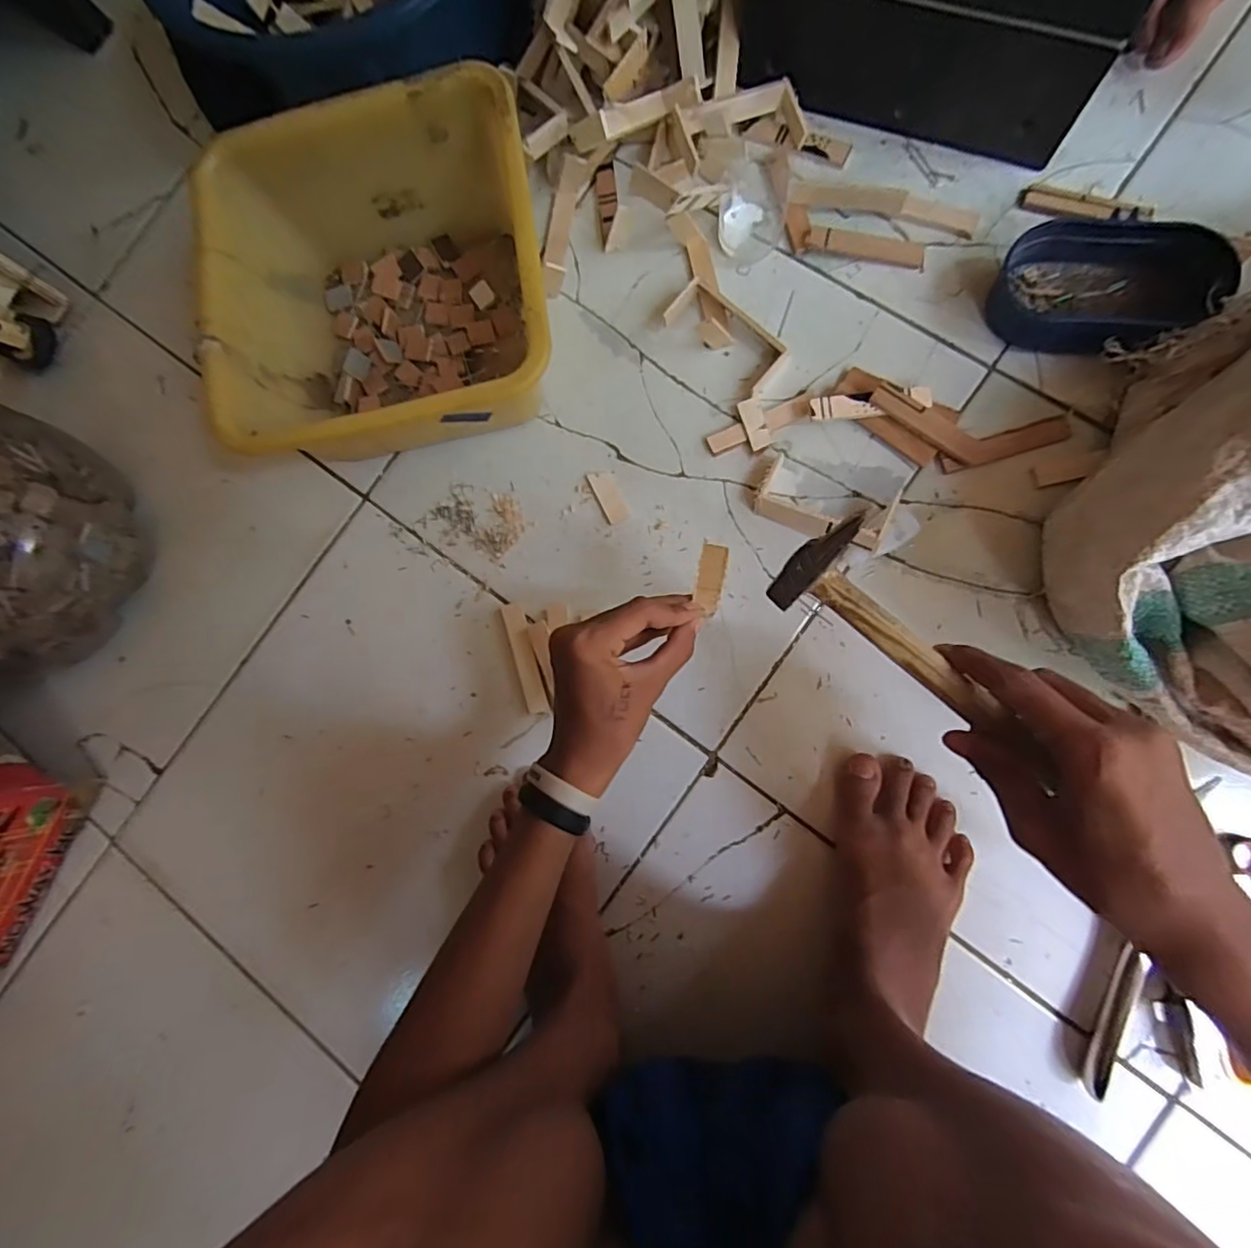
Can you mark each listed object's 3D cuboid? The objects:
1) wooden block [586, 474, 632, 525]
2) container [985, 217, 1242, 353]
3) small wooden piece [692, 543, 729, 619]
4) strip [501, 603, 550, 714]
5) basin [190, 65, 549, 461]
[{"bbox_3d":[-0.015,-0.114,0.527,0.023,0.004,0.049,-27,82,4],"label":"wooden block"},{"bbox_3d":[0.373,-0.262,0.463,0.153,0.053,0.093,20,87,9],"label":"container"},{"bbox_3d":[0.058,-0.031,0.407,0.019,0.005,0.047,6,87,8],"label":"small wooden piece"},{"bbox_3d":[-0.088,0.030,0.522,0.020,0.004,0.098,-18,83,6],"label":"strip"},{"bbox_3d":[-0.198,-0.276,0.503,0.271,0.129,0.271,0,85,6],"label":"basin"}]

